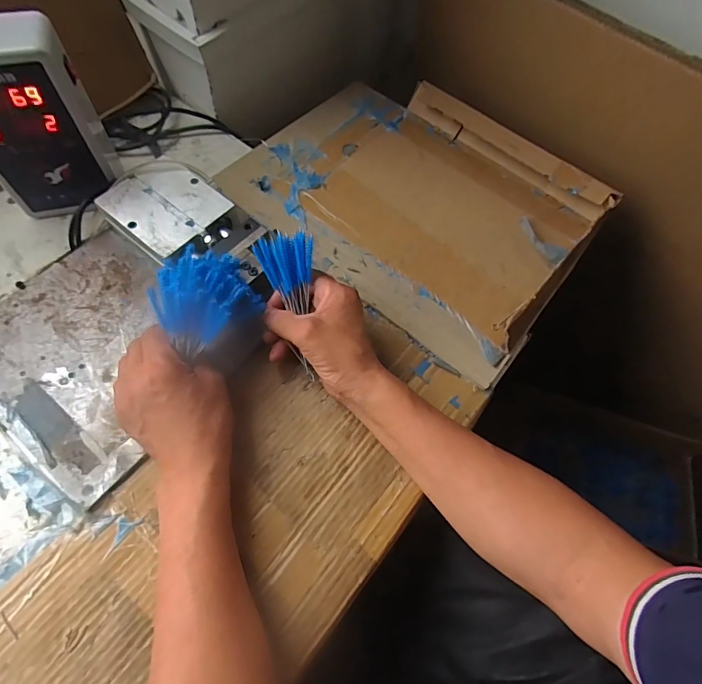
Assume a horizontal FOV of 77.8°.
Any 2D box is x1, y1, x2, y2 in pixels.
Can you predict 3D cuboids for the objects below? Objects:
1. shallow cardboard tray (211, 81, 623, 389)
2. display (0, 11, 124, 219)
[{"bbox_3d":[0.084,-0.186,0.548,0.408,0.038,0.323,39,67,13],"label":"shallow cardboard tray"},{"bbox_3d":[-0.309,-0.207,0.428,0.113,0.187,0.058,-14,66,-11],"label":"display"}]

